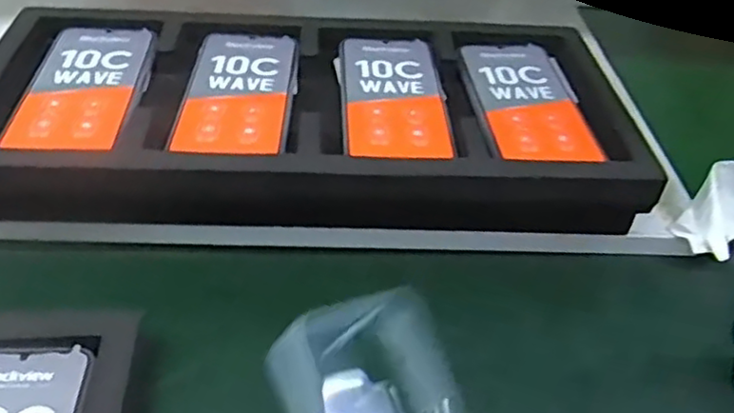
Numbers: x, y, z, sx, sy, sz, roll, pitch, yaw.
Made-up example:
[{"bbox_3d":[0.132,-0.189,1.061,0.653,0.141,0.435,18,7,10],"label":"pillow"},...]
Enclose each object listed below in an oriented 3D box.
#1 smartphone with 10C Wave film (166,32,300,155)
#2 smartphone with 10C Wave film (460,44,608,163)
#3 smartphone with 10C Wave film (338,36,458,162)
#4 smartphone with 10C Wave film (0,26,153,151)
[{"bbox_3d":[-0.096,-0.090,0.520,0.077,0.006,0.154,3,41,-3],"label":"smartphone with 10C Wave film"},{"bbox_3d":[0.122,-0.087,0.537,0.080,0.004,0.161,0,42,-7],"label":"smartphone with 10C Wave film"},{"bbox_3d":[0.020,-0.089,0.531,0.078,0.005,0.171,1,41,-5],"label":"smartphone with 10C Wave film"},{"bbox_3d":[-0.210,-0.092,0.511,0.077,0.009,0.156,2,41,-4],"label":"smartphone with 10C Wave film"}]

